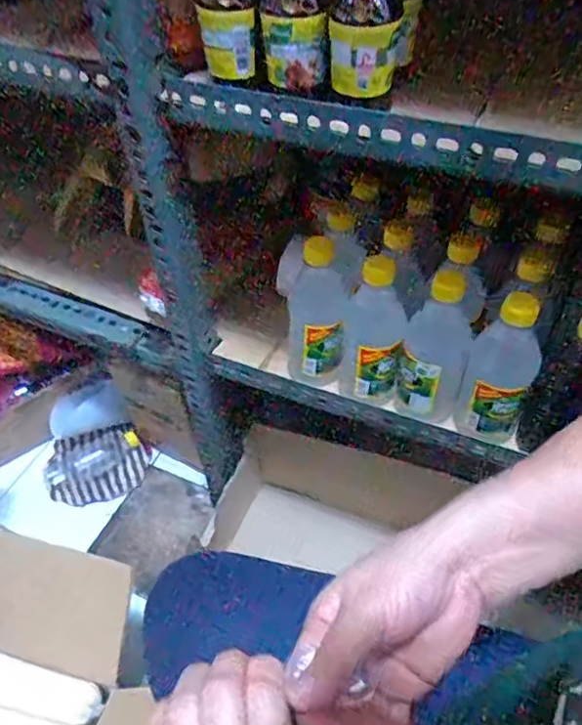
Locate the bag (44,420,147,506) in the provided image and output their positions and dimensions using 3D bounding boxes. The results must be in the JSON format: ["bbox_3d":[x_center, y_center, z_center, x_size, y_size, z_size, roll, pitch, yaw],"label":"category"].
[{"bbox_3d":[-0.343,0.183,1.053,0.172,0.032,0.128,-11,72,-18],"label":"bag"}]

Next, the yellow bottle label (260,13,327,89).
[{"bbox_3d":[0.001,-0.215,0.412,0.048,0.049,0.011,14,49,14],"label":"yellow bottle label"}]

